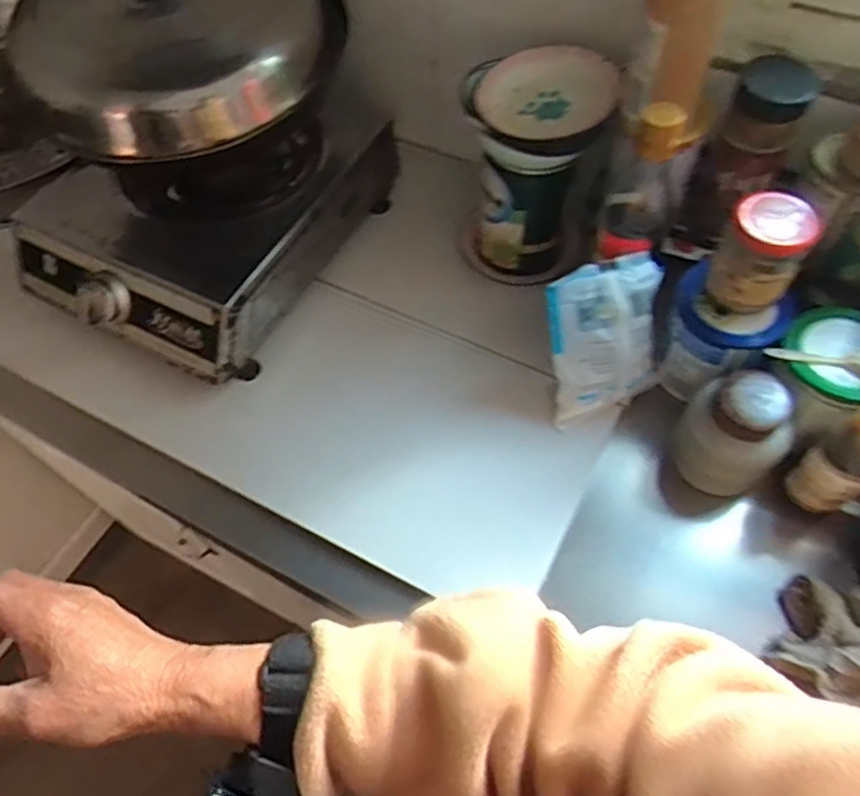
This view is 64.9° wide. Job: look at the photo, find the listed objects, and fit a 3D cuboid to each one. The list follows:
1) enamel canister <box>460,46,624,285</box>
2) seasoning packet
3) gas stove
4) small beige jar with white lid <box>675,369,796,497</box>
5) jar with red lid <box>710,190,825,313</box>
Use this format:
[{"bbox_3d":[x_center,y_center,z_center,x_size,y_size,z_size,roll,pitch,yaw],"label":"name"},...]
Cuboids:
[{"bbox_3d":[0.109,-0.233,0.739,0.137,0.237,0.126,-1,59,1],"label":"enamel canister"},{"bbox_3d":[0.170,-0.056,0.653,0.117,0.156,0.040,-17,28,-1],"label":"seasoning packet"},{"bbox_3d":[-0.253,-0.216,0.775,0.289,0.117,0.357,24,63,15],"label":"gas stove"},{"bbox_3d":[0.284,0.034,0.628,0.090,0.102,0.076,40,68,22],"label":"small beige jar with white lid"},{"bbox_3d":[0.294,-0.130,0.602,0.066,0.092,0.072,-1,59,1],"label":"jar with red lid"}]

